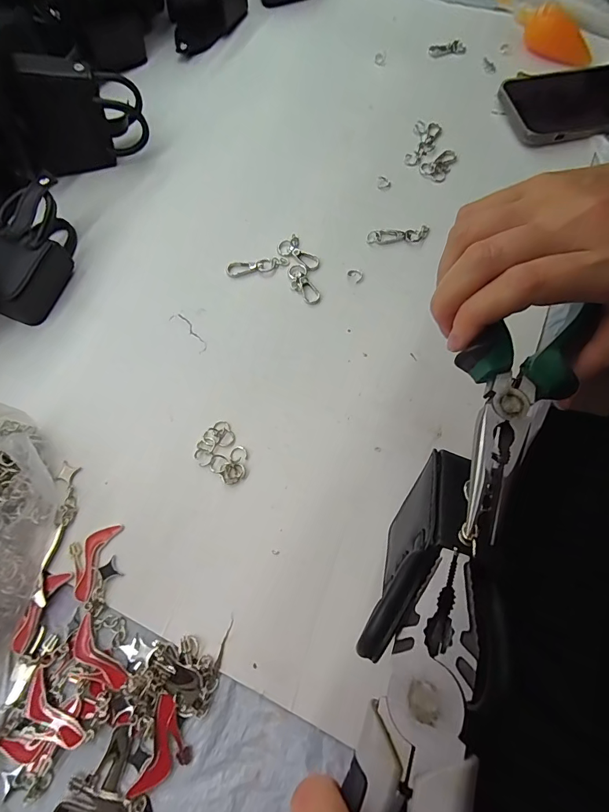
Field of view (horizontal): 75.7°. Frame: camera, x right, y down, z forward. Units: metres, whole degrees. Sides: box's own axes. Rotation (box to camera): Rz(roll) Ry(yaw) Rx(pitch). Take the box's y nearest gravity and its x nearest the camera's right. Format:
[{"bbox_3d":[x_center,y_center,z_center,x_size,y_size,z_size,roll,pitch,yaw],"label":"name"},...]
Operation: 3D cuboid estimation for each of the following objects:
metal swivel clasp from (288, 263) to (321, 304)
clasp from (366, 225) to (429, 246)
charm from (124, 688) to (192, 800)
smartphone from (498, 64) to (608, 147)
[{"bbox_3d":[-0.002,-0.100,0.318,0.017,0.004,0.040,-24,70,-7],"label":"metal swivel clasp"},{"bbox_3d":[0.080,-0.144,0.334,0.052,0.007,0.015,-6,69,0],"label":"clasp"},{"bbox_3d":[-0.074,0.185,0.213,0.025,0.004,0.046,12,70,7],"label":"charm"},{"bbox_3d":[0.272,-0.297,0.378,0.163,0.013,0.087,-12,69,-2],"label":"smartphone"}]

